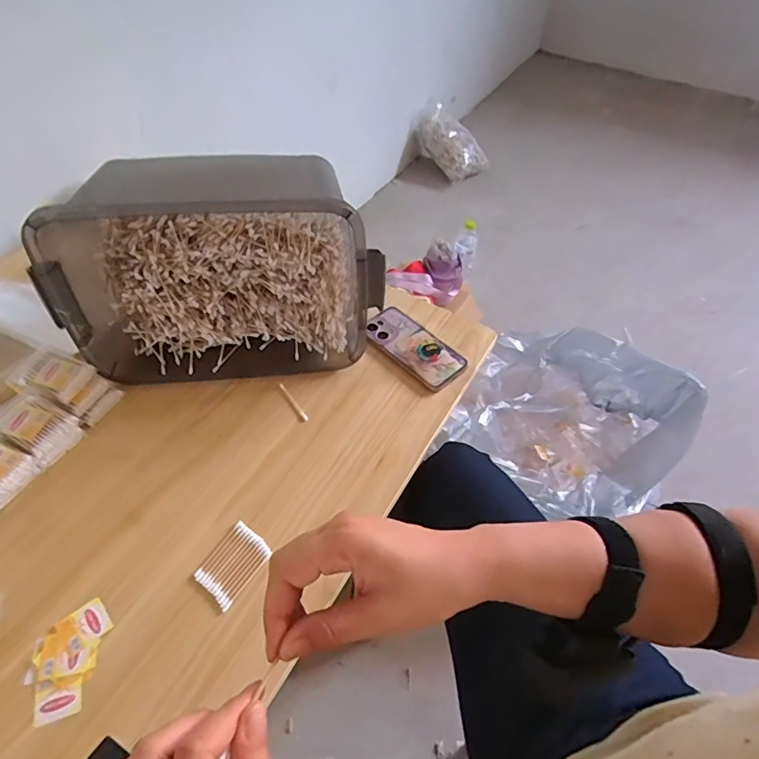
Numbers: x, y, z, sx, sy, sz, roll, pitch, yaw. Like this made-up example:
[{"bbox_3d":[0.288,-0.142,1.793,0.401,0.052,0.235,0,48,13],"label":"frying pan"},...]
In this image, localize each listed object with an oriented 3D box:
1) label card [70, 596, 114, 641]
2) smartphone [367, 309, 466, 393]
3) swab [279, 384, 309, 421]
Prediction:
[{"bbox_3d":[-0.284,0.238,0.486,0.026,0.004,0.038,-36,61,-28],"label":"label card"},{"bbox_3d":[0.049,-0.052,0.717,0.157,0.012,0.079,38,58,25],"label":"smartphone"},{"bbox_3d":[-0.115,0.030,0.658,0.007,0.004,0.071,-28,57,-24],"label":"swab"}]

